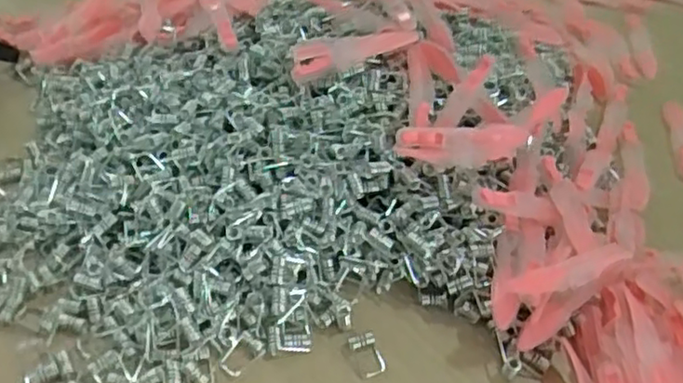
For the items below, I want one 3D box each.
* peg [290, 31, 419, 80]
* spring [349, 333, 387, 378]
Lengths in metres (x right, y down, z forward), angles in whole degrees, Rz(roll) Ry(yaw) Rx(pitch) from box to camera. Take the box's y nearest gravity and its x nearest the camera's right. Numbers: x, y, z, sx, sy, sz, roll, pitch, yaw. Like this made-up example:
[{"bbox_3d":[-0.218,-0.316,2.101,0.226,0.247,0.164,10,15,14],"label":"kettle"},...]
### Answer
[{"bbox_3d":[0.009,-0.085,0.415,0.078,0.015,0.023,-9,49,-12],"label":"peg"},{"bbox_3d":[0.013,0.084,0.347,0.015,0.007,0.024,-10,50,-12],"label":"spring"}]

